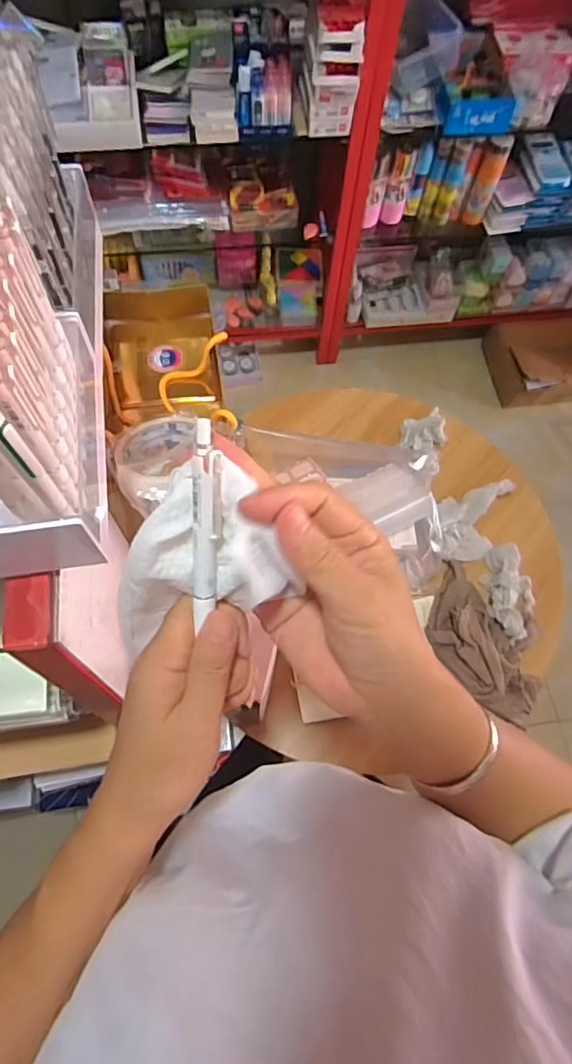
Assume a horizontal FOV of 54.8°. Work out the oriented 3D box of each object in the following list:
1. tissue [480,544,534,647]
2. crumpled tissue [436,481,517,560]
[{"bbox_3d":[0.314,0.083,0.765,0.064,0.033,0.141,1,67,-3],"label":"tissue"},{"bbox_3d":[0.271,-0.022,0.814,0.087,0.029,0.144,23,68,7],"label":"crumpled tissue"}]

